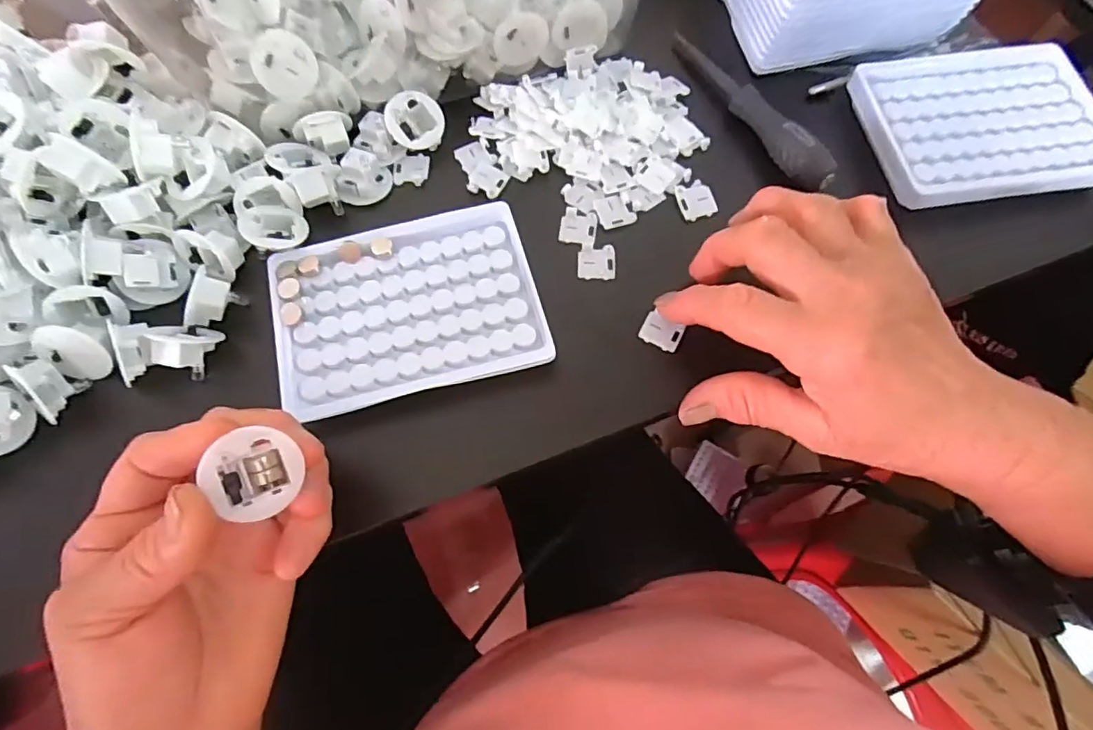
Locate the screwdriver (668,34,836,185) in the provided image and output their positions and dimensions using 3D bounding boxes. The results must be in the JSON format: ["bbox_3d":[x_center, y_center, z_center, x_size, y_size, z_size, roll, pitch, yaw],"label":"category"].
[{"bbox_3d":[0.120,-0.160,0.335,0.020,0.022,0.144,-26,71,-10],"label":"screwdriver"}]

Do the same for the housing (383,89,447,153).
[{"bbox_3d":[-0.077,-0.143,0.326,0.033,0.008,0.032,-2,97,-17],"label":"housing"}]

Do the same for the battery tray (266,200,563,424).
[{"bbox_3d":[-0.071,-0.030,0.286,0.129,0.012,0.095,-15,69,-6],"label":"battery tray"}]

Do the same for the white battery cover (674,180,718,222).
[{"bbox_3d":[0.086,-0.094,0.319,0.021,0.005,0.022,-16,70,-7],"label":"white battery cover"}]

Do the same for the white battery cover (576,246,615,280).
[{"bbox_3d":[0.027,-0.056,0.304,0.020,0.004,0.021,-1,69,-1],"label":"white battery cover"}]

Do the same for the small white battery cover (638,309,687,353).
[{"bbox_3d":[0.060,-0.017,0.288,0.021,0.004,0.017,26,71,10],"label":"small white battery cover"}]

